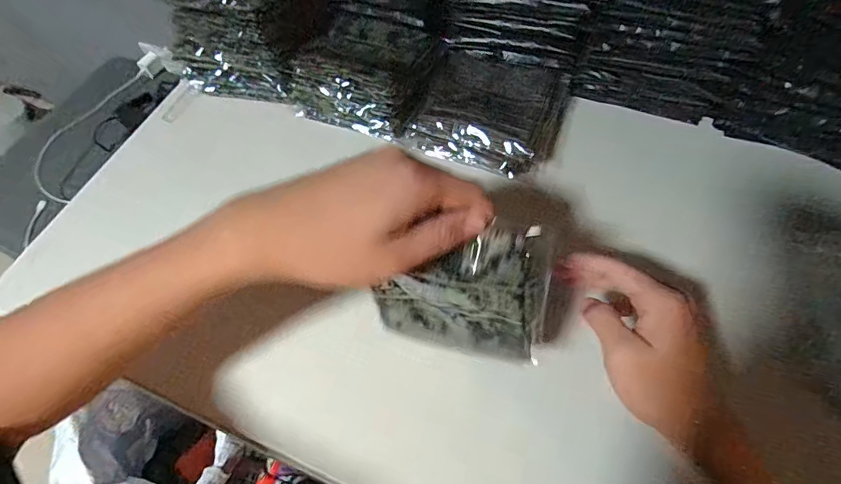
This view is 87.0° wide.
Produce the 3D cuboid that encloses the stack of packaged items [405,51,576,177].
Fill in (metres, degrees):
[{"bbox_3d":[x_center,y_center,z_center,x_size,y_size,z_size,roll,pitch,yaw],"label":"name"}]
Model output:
[{"bbox_3d":[0.078,-0.146,0.487,0.149,0.050,0.145,24,66,16],"label":"stack of packaged items"}]

